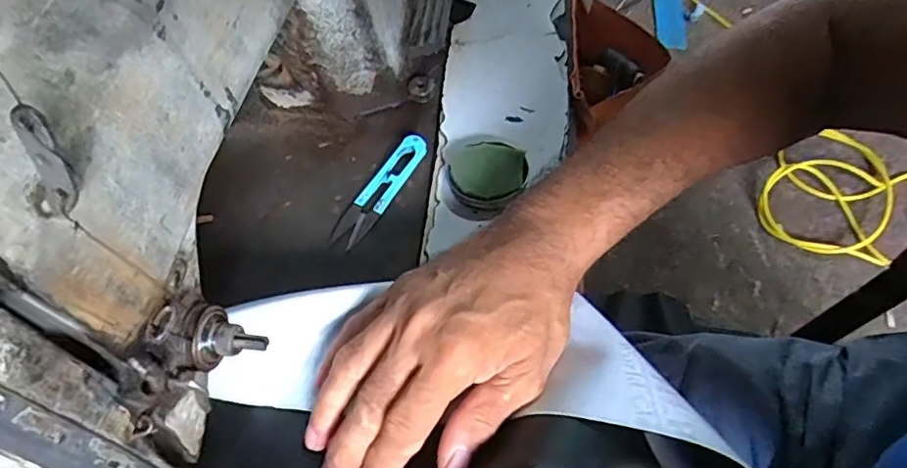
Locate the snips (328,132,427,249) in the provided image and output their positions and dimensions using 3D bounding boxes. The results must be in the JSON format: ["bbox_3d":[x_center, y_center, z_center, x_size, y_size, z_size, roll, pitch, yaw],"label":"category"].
[{"bbox_3d":[-0.052,-0.033,0.409,0.025,0.010,0.100,23,61,19],"label":"snips"}]

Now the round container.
[{"bbox_3d":[0.021,-0.039,0.394,0.055,0.015,0.059,-3,55,4],"label":"round container"}]

